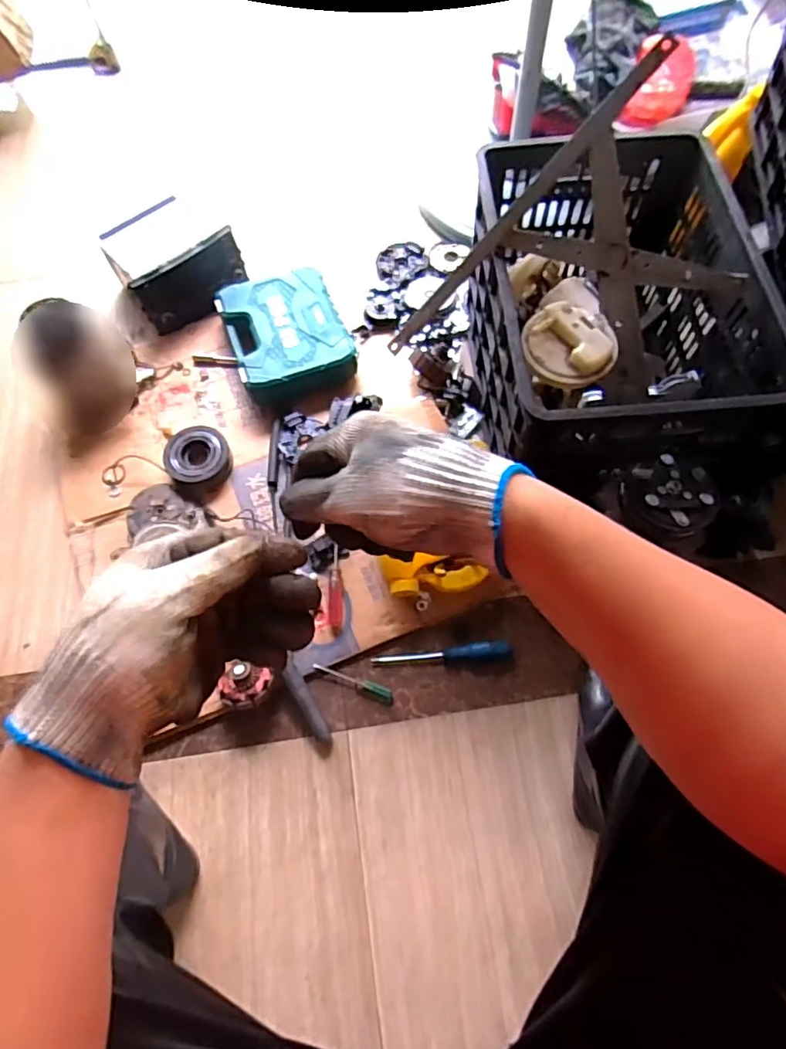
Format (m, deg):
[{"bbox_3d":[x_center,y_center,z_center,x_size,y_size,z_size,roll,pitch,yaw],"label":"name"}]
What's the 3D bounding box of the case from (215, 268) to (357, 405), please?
[{"bbox_3d":[-0.188,-0.339,1.023,0.195,0.059,0.247,-20,68,-6],"label":"case"}]

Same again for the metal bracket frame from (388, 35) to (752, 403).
[{"bbox_3d":[0.246,-0.311,0.785,0.339,0.457,0.058,40,36,-17],"label":"metal bracket frame"}]

